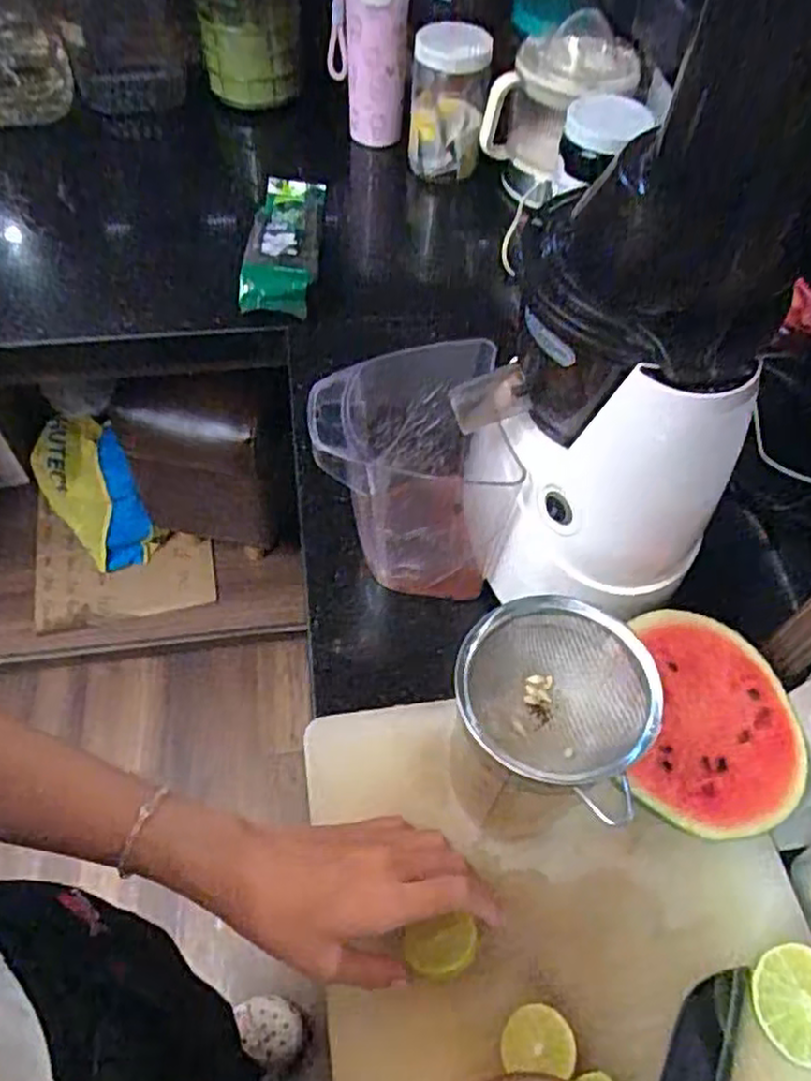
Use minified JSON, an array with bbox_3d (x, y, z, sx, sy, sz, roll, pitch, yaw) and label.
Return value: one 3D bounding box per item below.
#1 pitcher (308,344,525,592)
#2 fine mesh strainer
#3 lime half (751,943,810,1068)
[{"bbox_3d":[0.001,-0.050,0.562,0.135,0.150,0.135,-4,56,-6],"label":"pitcher"},{"bbox_3d":[0.077,0.077,0.374,0.100,0.038,0.093,1,56,-2],"label":"fine mesh strainer"},{"bbox_3d":[0.226,0.263,0.414,0.056,0.026,0.056,-9,55,14],"label":"lime half"}]

